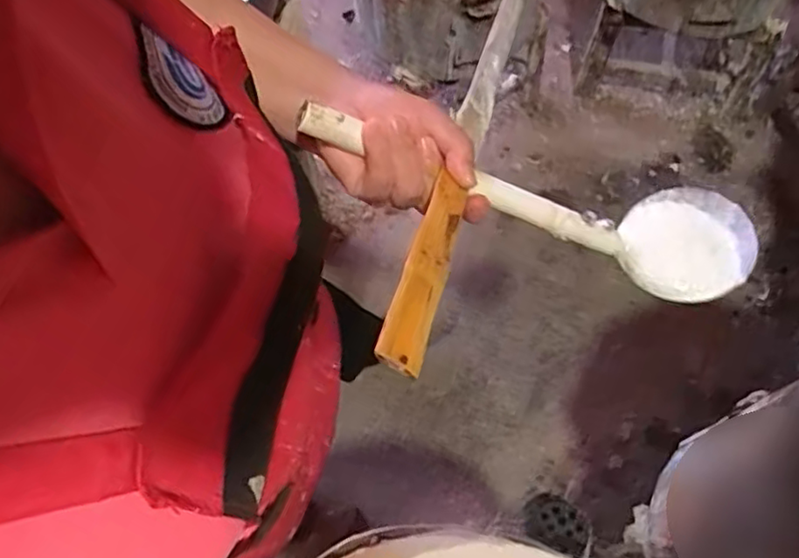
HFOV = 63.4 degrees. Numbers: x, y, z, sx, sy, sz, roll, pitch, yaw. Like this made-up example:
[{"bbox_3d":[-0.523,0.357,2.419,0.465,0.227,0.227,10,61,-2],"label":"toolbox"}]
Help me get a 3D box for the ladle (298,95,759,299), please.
[{"bbox_3d":[0.102,-0.060,0.454,0.343,0.052,0.093,15,66,-17],"label":"ladle"}]

